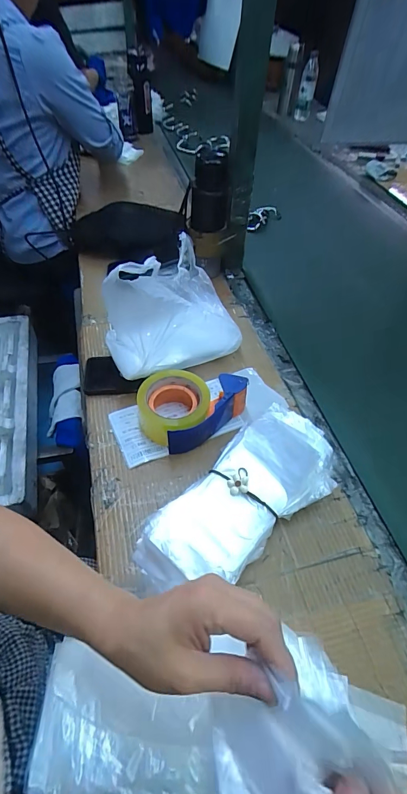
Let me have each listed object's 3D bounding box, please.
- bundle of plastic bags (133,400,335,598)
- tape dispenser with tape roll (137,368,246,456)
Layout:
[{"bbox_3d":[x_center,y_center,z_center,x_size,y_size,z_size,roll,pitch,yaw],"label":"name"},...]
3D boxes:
[{"bbox_3d":[0.044,0.123,0.465,0.270,0.069,0.133,-33,58,-26],"label":"bundle of plastic bags"},{"bbox_3d":[-0.022,0.007,0.561,0.149,0.058,0.117,-35,59,-27],"label":"tape dispenser with tape roll"}]

